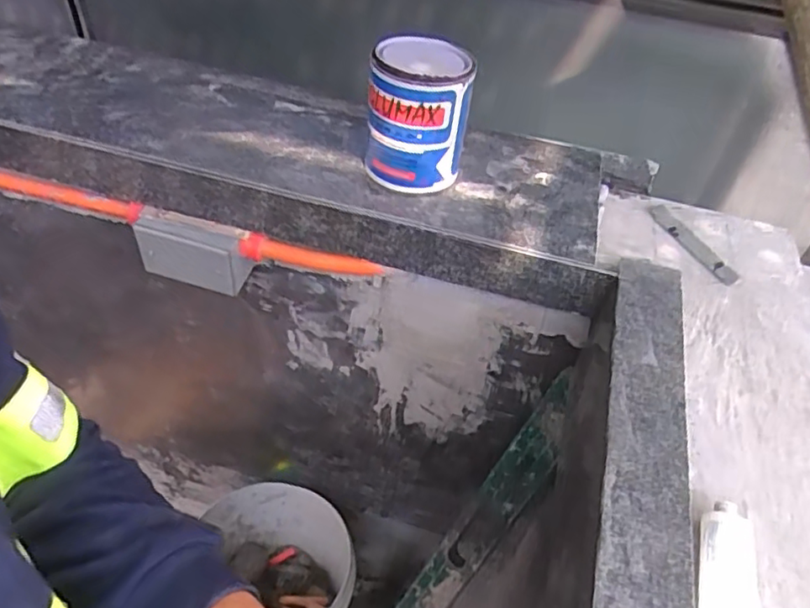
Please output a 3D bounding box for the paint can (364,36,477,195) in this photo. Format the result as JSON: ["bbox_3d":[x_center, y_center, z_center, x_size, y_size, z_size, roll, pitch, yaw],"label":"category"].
[{"bbox_3d":[0.012,-0.186,0.614,0.097,0.135,0.097,4,46,-4],"label":"paint can"}]

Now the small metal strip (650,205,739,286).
[{"bbox_3d":[0.306,-0.064,0.641,0.021,0.009,0.125,-15,50,-20],"label":"small metal strip"}]

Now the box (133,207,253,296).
[{"bbox_3d":[-0.240,-0.059,0.690,0.129,0.078,0.033,15,46,8],"label":"box"}]

